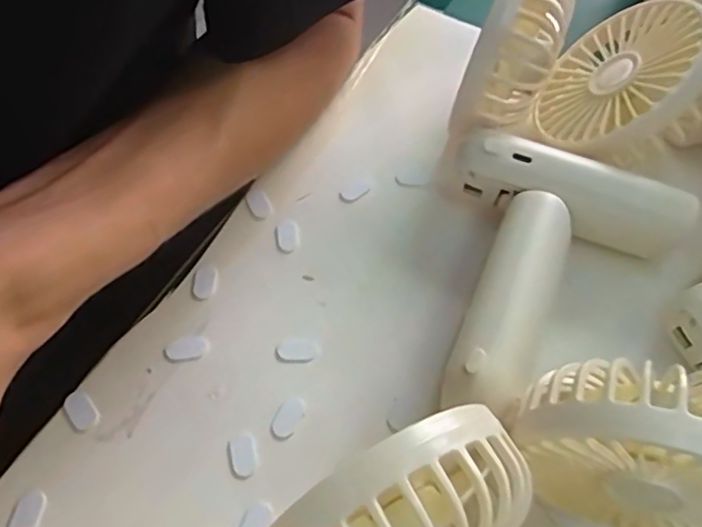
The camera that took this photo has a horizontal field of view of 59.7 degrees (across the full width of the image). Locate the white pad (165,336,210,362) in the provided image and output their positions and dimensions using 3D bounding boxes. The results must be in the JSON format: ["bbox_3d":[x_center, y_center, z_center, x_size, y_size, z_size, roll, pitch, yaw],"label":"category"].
[{"bbox_3d":[-0.073,0.037,0.271,0.019,0.004,0.010,-11,62,-9],"label":"white pad"}]

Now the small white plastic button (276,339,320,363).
[{"bbox_3d":[-0.024,0.038,0.272,0.017,0.004,0.011,2,60,-2],"label":"small white plastic button"}]

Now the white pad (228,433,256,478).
[{"bbox_3d":[-0.044,0.078,0.248,0.010,0.004,0.016,-10,62,-9],"label":"white pad"}]

